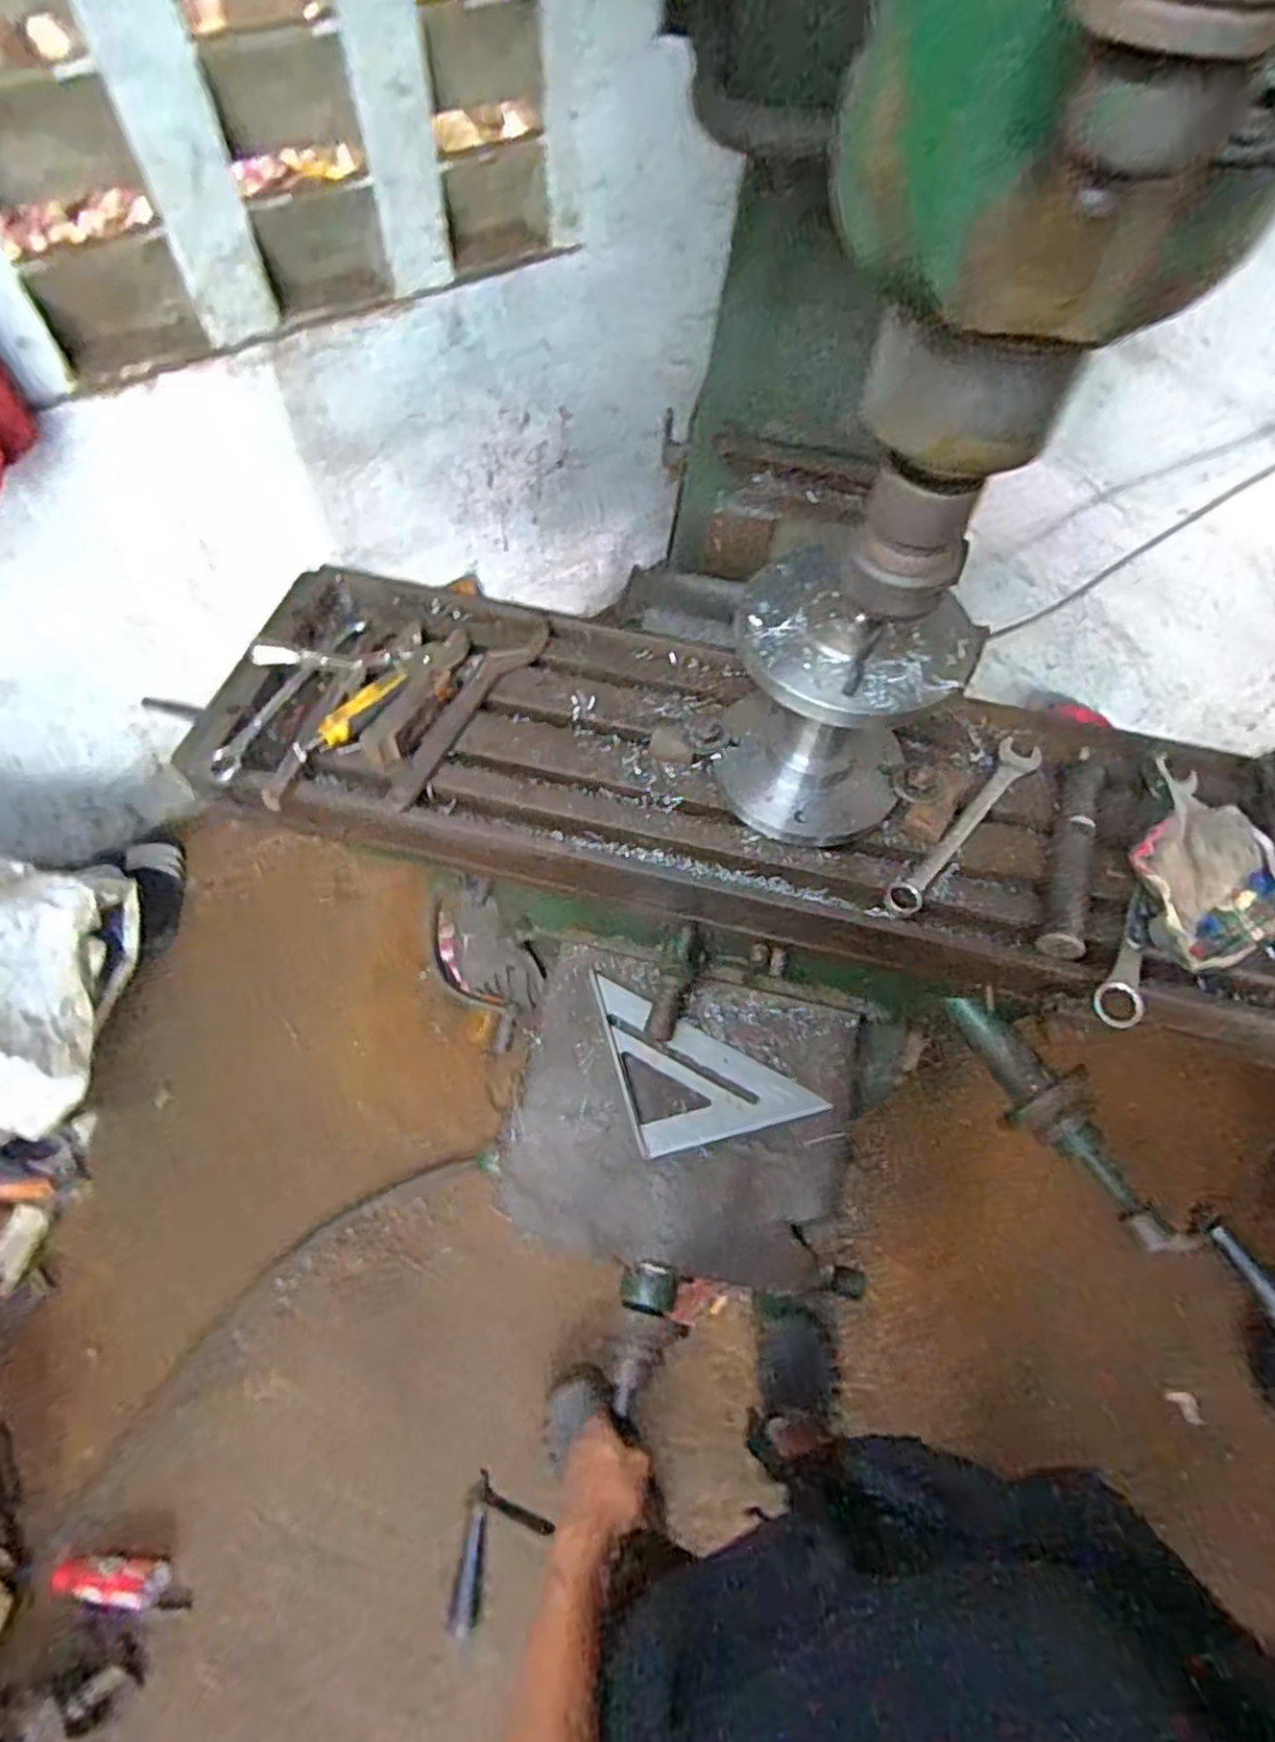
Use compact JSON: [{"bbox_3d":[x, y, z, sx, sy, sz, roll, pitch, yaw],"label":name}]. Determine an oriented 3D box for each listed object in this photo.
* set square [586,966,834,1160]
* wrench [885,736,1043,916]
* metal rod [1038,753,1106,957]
[{"bbox_3d":[0.060,0.159,0.711,0.162,0.020,0.173,-13,62,-10],"label":"set square"},{"bbox_3d":[0.274,-0.037,0.649,0.034,0.019,0.217,37,65,17],"label":"wrench"},{"bbox_3d":[0.347,-0.014,0.614,0.026,0.028,0.179,20,61,9],"label":"metal rod"}]

